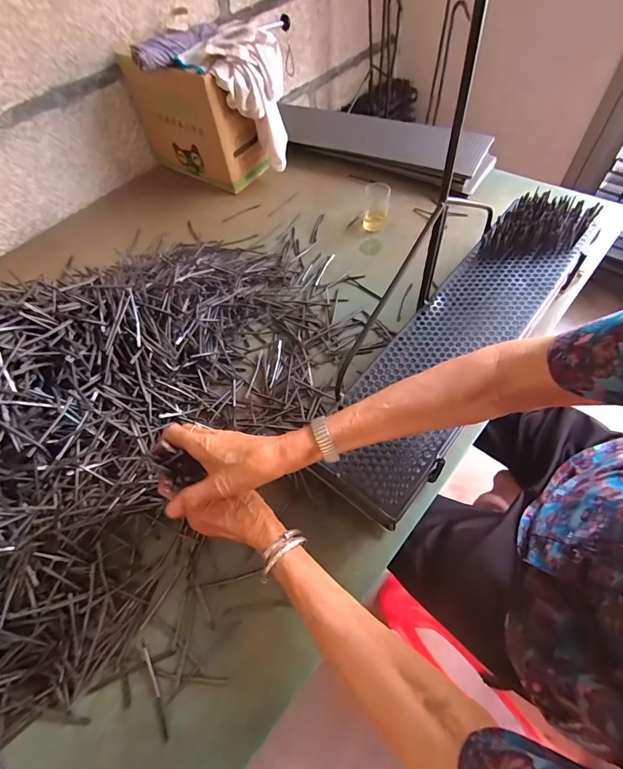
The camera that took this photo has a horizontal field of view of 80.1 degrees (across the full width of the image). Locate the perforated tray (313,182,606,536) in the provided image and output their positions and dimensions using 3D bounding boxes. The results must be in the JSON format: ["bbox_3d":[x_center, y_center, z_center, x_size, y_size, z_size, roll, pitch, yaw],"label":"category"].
[{"bbox_3d":[0.215,-0.085,0.524,0.149,0.036,0.587,33,70,20],"label":"perforated tray"}]

